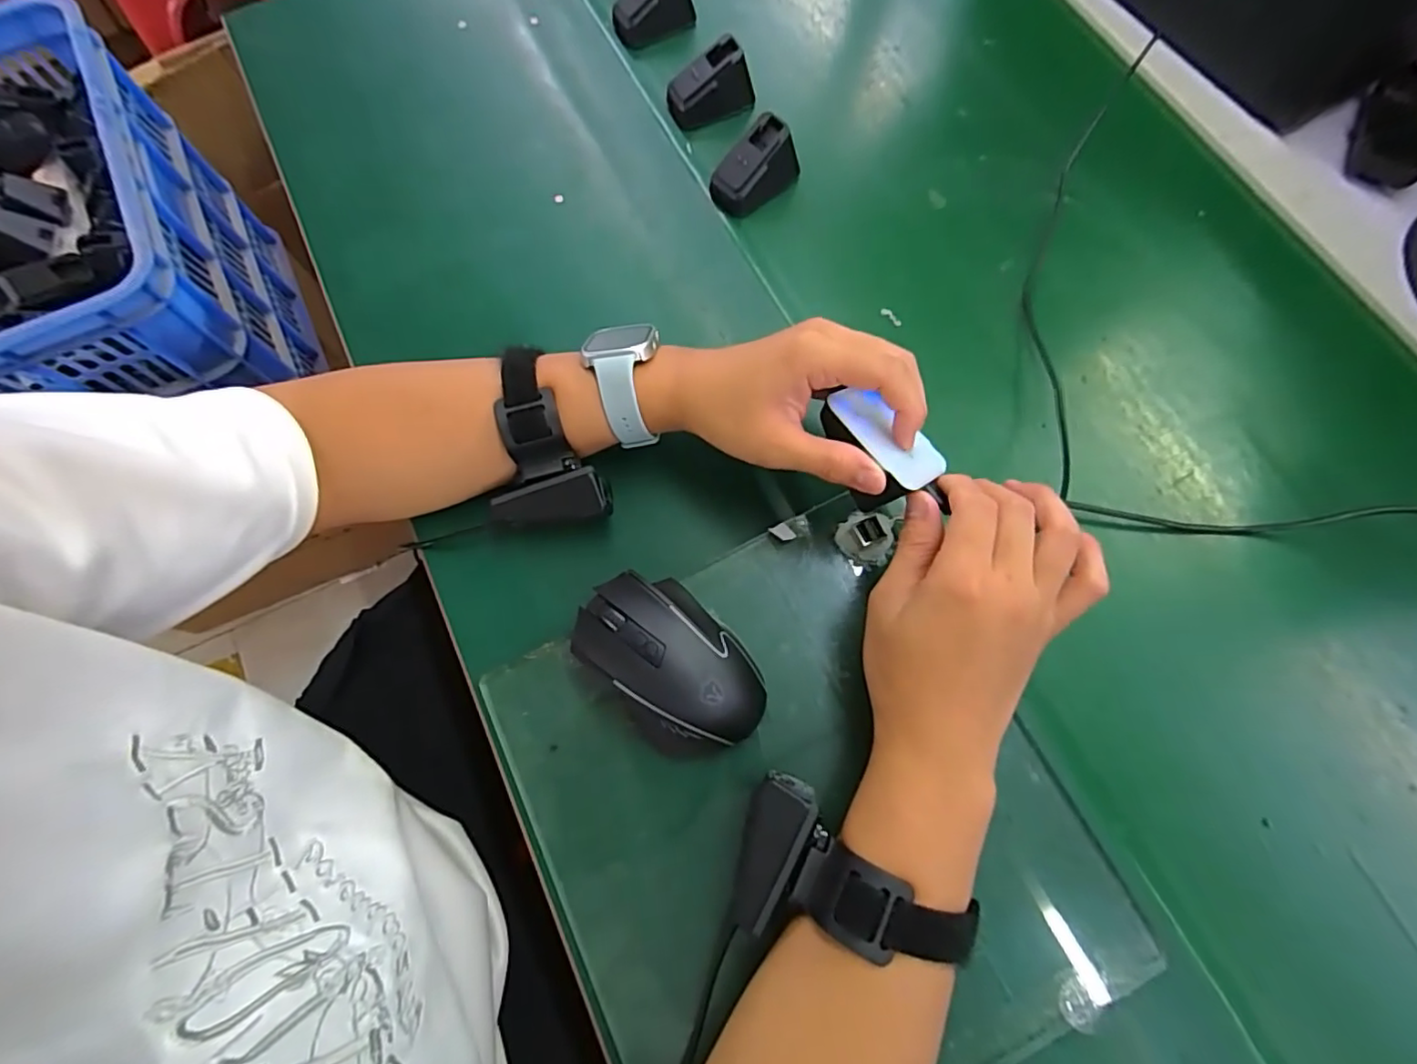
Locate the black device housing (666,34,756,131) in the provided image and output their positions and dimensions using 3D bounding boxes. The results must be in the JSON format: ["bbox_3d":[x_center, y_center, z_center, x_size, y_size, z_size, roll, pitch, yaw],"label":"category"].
[{"bbox_3d":[0.003,-0.364,0.489,0.071,0.044,0.030,-18,75,-4],"label":"black device housing"}]

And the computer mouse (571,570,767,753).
[{"bbox_3d":[-0.022,0.076,0.341,0.074,0.043,0.118,-44,78,-11],"label":"computer mouse"}]

